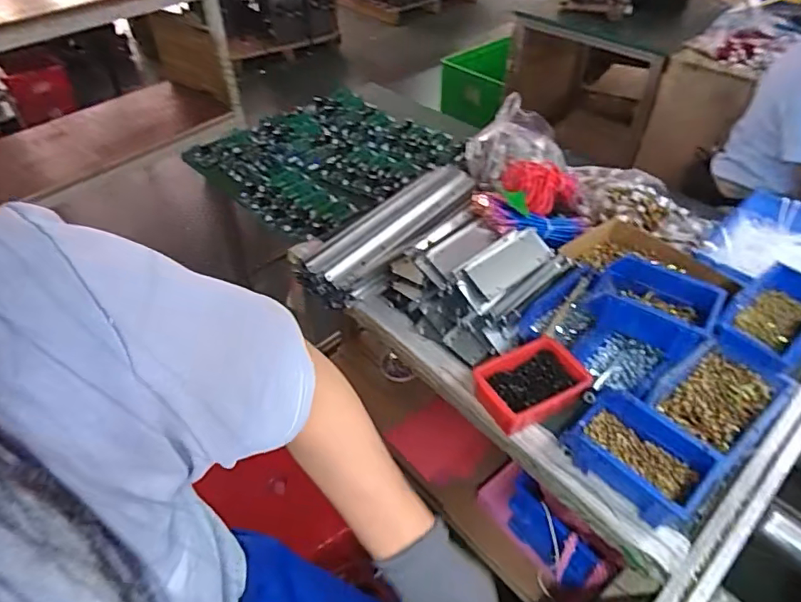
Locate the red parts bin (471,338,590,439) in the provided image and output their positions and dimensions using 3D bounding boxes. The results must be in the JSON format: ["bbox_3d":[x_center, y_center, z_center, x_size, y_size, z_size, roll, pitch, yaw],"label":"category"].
[{"bbox_3d":[0.186,0.121,0.735,0.141,0.049,0.100,-21,49,-19],"label":"red parts bin"}]

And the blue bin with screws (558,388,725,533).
[{"bbox_3d":[0.299,0.197,0.649,0.101,0.070,0.159,-32,54,-28],"label":"blue bin with screws"}]

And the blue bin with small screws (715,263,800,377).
[{"bbox_3d":[0.541,0.020,0.735,0.163,0.061,0.113,-34,54,-28],"label":"blue bin with small screws"}]

